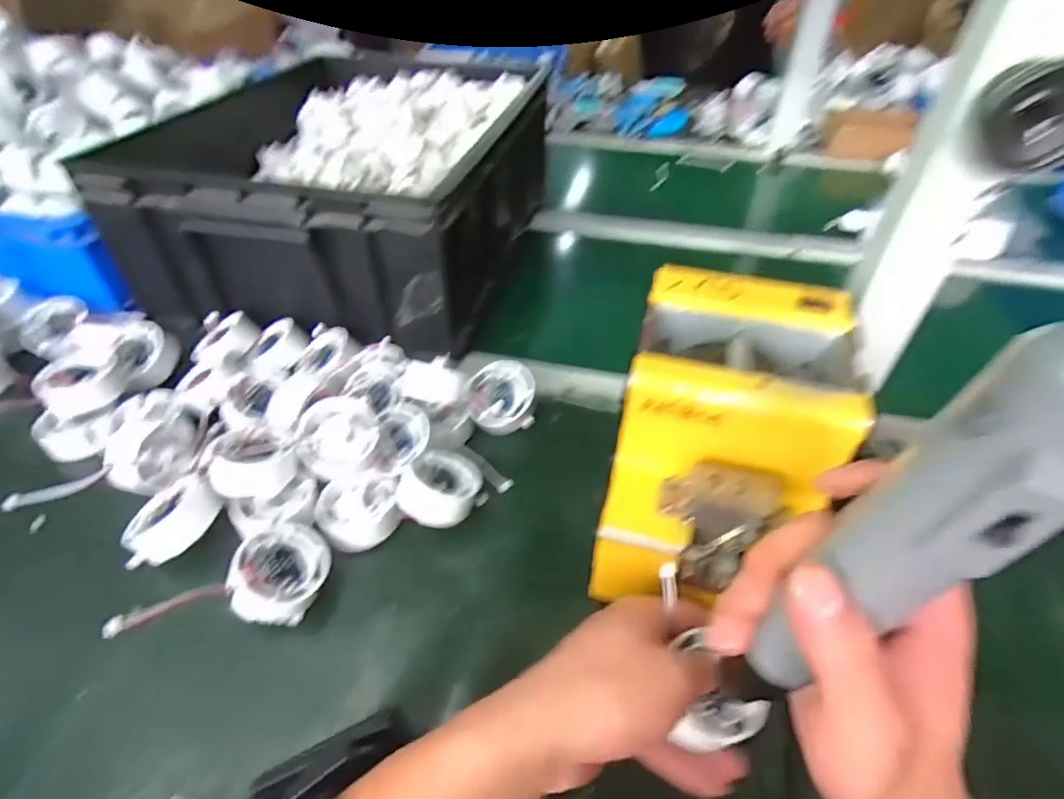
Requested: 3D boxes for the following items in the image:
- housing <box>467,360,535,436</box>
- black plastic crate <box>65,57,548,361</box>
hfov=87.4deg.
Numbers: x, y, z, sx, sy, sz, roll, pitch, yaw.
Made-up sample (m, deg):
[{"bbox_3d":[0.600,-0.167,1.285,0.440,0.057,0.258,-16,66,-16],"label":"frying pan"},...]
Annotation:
[{"bbox_3d":[-0.024,-0.001,0.472,0.053,0.028,0.066,0,57,5],"label":"housing"},{"bbox_3d":[-0.204,-0.262,0.658,0.371,0.155,0.455,8,44,9],"label":"black plastic crate"}]

